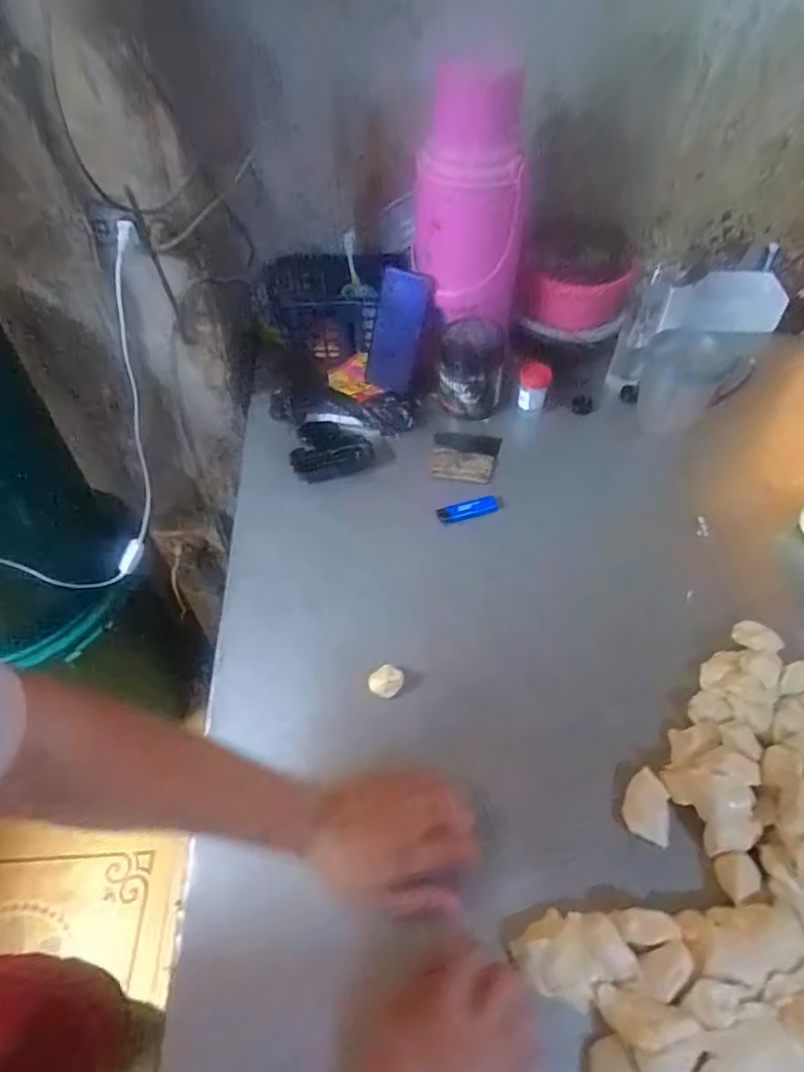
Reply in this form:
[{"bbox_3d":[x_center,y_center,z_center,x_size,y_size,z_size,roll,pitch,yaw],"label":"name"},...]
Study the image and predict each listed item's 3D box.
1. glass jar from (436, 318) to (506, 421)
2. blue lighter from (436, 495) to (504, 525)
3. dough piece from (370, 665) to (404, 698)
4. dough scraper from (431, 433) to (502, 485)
[{"bbox_3d":[0.098,-0.232,0.821,0.088,0.109,0.086,6,51,7],"label":"glass jar"},{"bbox_3d":[0.087,-0.034,0.731,0.087,0.008,0.025,-15,52,-11],"label":"blue lighter"},{"bbox_3d":[-0.016,0.146,0.587,0.032,0.017,0.028,17,53,15],"label":"dough piece"},{"bbox_3d":[0.084,-0.105,0.785,0.087,0.007,0.087,7,51,7],"label":"dough scraper"}]

